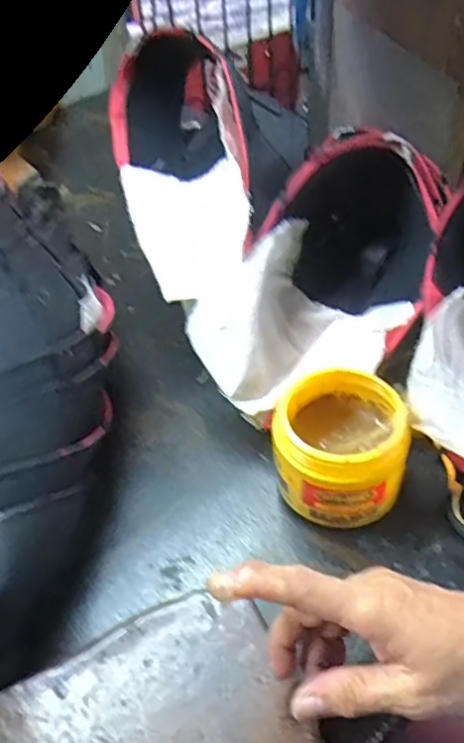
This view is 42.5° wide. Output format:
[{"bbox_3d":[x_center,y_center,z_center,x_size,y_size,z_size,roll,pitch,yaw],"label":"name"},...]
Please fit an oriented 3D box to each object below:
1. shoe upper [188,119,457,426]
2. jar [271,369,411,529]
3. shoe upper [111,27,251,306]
[{"bbox_3d":[0.084,-0.107,0.520,0.156,0.138,0.293,18,51,22],"label":"shoe upper"},{"bbox_3d":[0.082,0.058,0.450,0.090,0.088,0.098,-3,46,3],"label":"jar"},{"bbox_3d":[-0.051,-0.217,0.552,0.123,0.122,0.316,-10,59,-3],"label":"shoe upper"}]

